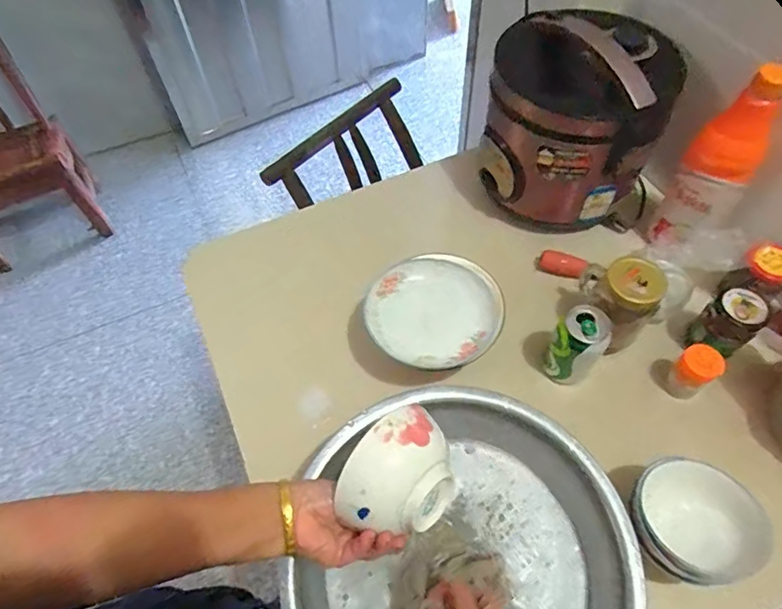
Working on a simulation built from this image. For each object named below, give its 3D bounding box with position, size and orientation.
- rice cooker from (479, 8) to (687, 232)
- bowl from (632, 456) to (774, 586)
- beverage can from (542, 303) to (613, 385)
[{"bbox_3d":[0.276,-0.278,0.797,0.233,0.229,0.226,18,59,13],"label":"rice cooker"},{"bbox_3d":[0.319,0.232,0.548,0.115,0.074,0.121,-1,57,1],"label":"bowl"},{"bbox_3d":[0.243,0.061,0.682,0.063,0.124,0.065,-1,57,1],"label":"beverage can"}]

